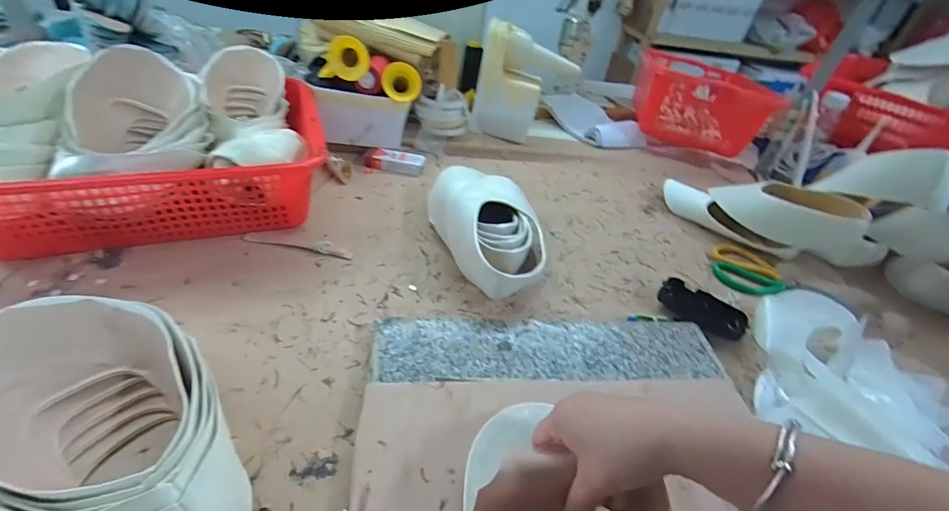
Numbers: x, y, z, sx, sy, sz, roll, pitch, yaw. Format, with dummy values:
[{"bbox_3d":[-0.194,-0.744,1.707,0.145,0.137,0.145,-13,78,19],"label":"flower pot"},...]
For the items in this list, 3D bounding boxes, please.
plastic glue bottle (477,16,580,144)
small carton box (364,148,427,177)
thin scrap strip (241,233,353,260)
[{"bbox_3d":[0.100,-0.334,0.826,0.184,0.180,0.073,9,38,1],"label":"plastic glue bottle"},{"bbox_3d":[-0.146,-0.171,0.774,0.106,0.029,0.042,8,38,1],"label":"small carton box"},{"bbox_3d":[-0.240,-0.015,0.578,0.147,0.013,0.017,8,38,0],"label":"thin scrap strip"}]

